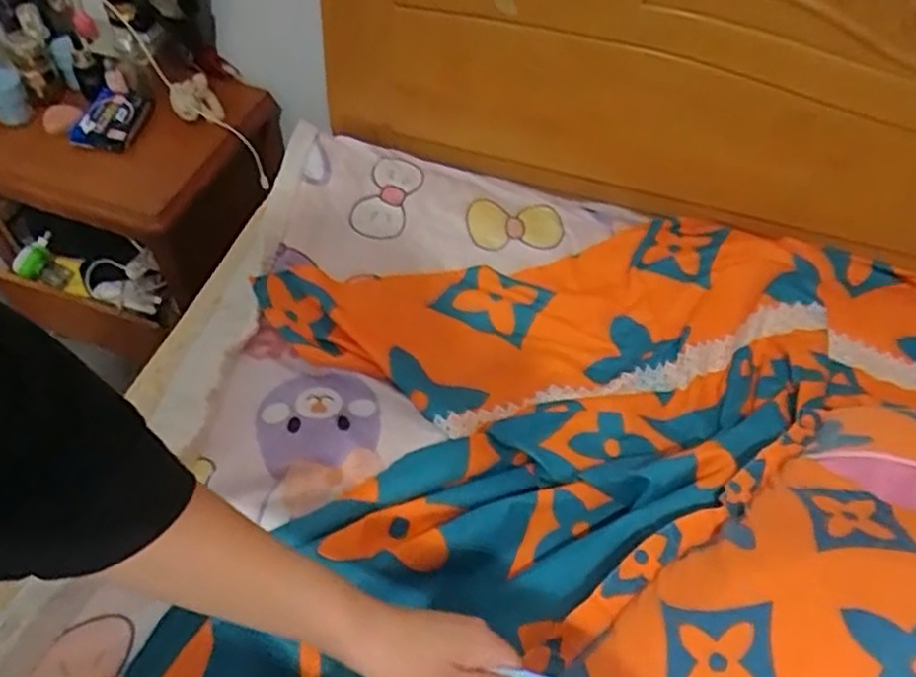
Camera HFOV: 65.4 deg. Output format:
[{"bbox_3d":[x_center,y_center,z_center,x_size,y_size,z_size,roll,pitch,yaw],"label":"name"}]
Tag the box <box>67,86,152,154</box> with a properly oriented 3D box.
[{"bbox_3d":[-0.590,-0.372,1.208,0.112,0.020,0.121,12,68,11],"label":"box"}]

